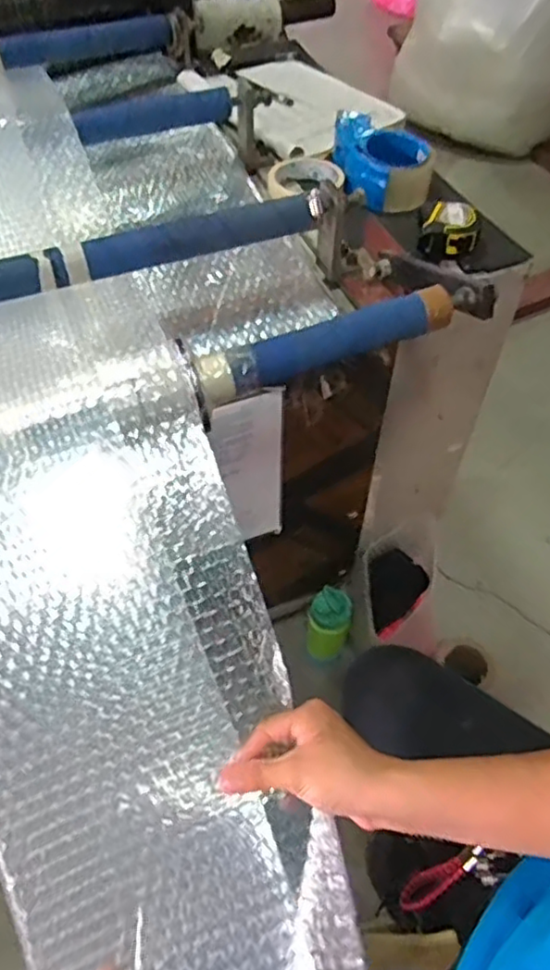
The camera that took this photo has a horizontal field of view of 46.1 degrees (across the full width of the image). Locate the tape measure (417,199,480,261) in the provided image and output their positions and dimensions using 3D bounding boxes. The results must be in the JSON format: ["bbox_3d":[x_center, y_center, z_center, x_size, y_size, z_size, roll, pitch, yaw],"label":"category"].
[{"bbox_3d":[0.198,-0.294,0.739,0.066,0.035,0.073,10,54,7],"label":"tape measure"}]

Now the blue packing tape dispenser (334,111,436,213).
[{"bbox_3d":[0.133,-0.399,0.799,0.124,0.060,0.116,8,53,6],"label":"blue packing tape dispenser"}]

